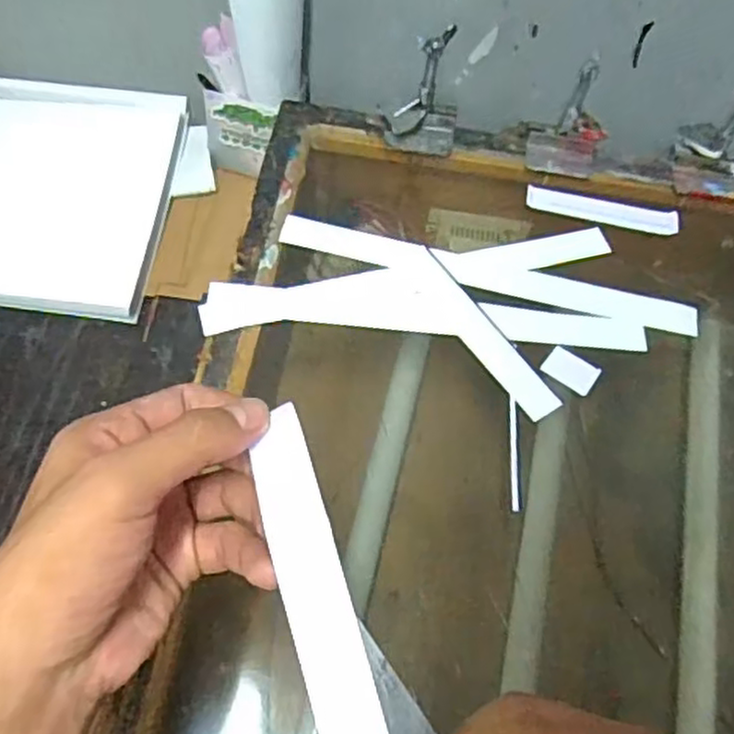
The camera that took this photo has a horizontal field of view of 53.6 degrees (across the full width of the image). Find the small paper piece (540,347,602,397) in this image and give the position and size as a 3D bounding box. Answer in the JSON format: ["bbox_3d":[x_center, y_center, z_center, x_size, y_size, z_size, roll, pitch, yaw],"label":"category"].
[{"bbox_3d":[0.151,0.001,0.534,0.038,0.005,0.029,35,63,16],"label":"small paper piece"}]

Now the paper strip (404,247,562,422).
[{"bbox_3d":[0.083,-0.028,0.541,0.030,0.006,0.160,-31,66,-20],"label":"paper strip"}]

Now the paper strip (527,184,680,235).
[{"bbox_3d":[0.196,-0.133,0.606,0.124,0.009,0.022,12,95,3],"label":"paper strip"}]

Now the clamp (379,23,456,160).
[{"bbox_3d":[0.049,-0.227,0.607,0.059,0.098,0.039,8,59,1],"label":"clamp"}]

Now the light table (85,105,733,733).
[{"bbox_3d":[0.123,0.089,0.553,0.488,0.145,0.585,9,59,1],"label":"light table"}]

